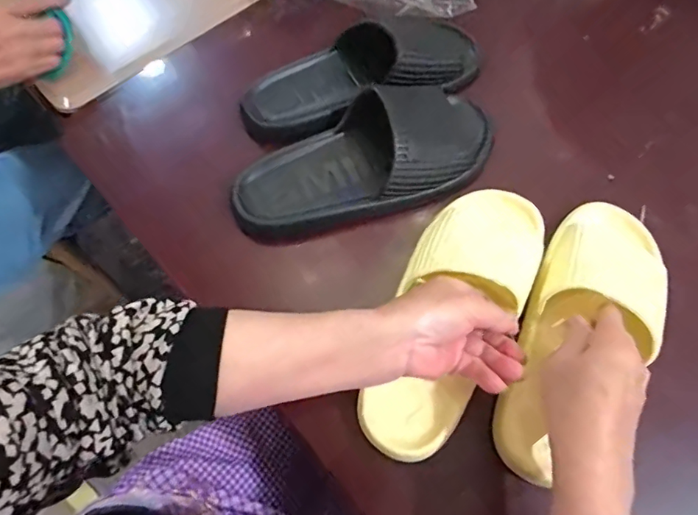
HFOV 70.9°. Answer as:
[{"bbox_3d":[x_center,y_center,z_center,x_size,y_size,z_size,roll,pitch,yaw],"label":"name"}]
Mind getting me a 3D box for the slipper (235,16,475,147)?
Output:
[{"bbox_3d":[0.012,-0.203,0.536,0.263,0.076,0.098,-19,69,-8],"label":"slipper"}]

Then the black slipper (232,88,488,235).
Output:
[{"bbox_3d":[0.020,-0.101,0.491,0.276,0.075,0.110,-22,70,-9],"label":"black slipper"}]

